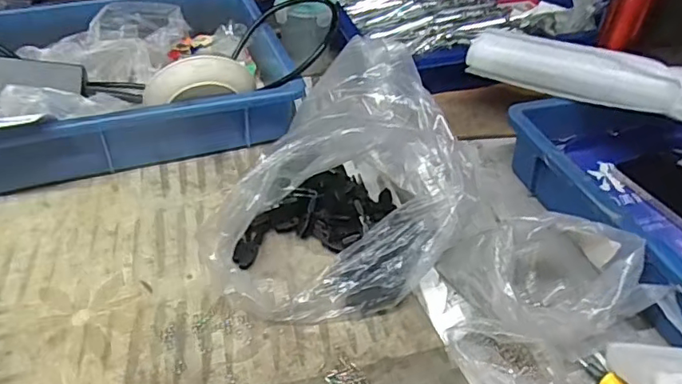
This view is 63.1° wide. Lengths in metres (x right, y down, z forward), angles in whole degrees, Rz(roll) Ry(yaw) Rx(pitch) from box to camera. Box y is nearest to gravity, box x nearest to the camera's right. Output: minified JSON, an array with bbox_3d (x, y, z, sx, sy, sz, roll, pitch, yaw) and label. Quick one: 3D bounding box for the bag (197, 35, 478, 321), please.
[{"bbox_3d":[-0.007,-0.017,0.520,0.222,0.150,0.225,-4,41,-8],"label":"bag"}]

